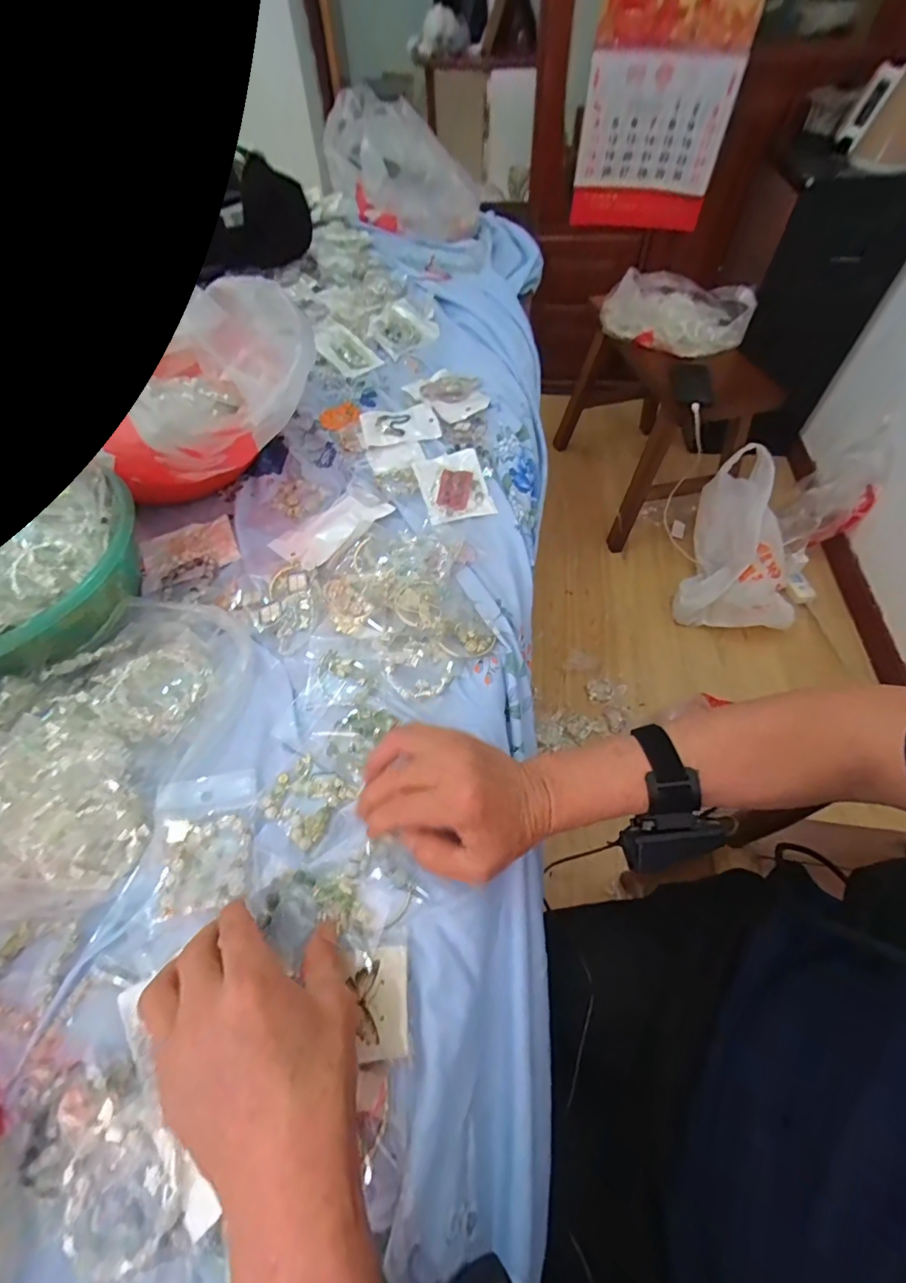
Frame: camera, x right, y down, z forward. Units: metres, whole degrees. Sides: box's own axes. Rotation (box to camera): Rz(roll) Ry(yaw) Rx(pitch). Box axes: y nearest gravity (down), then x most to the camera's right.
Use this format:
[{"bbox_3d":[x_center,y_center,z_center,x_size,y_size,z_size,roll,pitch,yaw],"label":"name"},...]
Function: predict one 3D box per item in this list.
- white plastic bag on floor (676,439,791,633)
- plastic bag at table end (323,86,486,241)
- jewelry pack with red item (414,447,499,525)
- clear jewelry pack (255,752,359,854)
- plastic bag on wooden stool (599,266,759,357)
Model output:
[{"bbox_3d":[0.762,-0.249,1.247,0.263,0.215,0.427,13,73,11],"label":"white plastic bag on floor"},{"bbox_3d":[-0.118,-0.980,0.983,0.210,0.150,0.374,-24,59,-13],"label":"plastic bag at table end"},{"bbox_3d":[-0.001,-0.185,0.560,0.075,0.018,0.110,-13,58,-8],"label":"jewelry pack with red item"},{"bbox_3d":[-0.112,0.120,0.368,0.059,0.004,0.055,30,62,19],"label":"clear jewelry pack"},{"bbox_3d":[0.538,-0.813,1.172,0.350,0.120,0.177,20,59,14],"label":"plastic bag on wooden stool"}]

